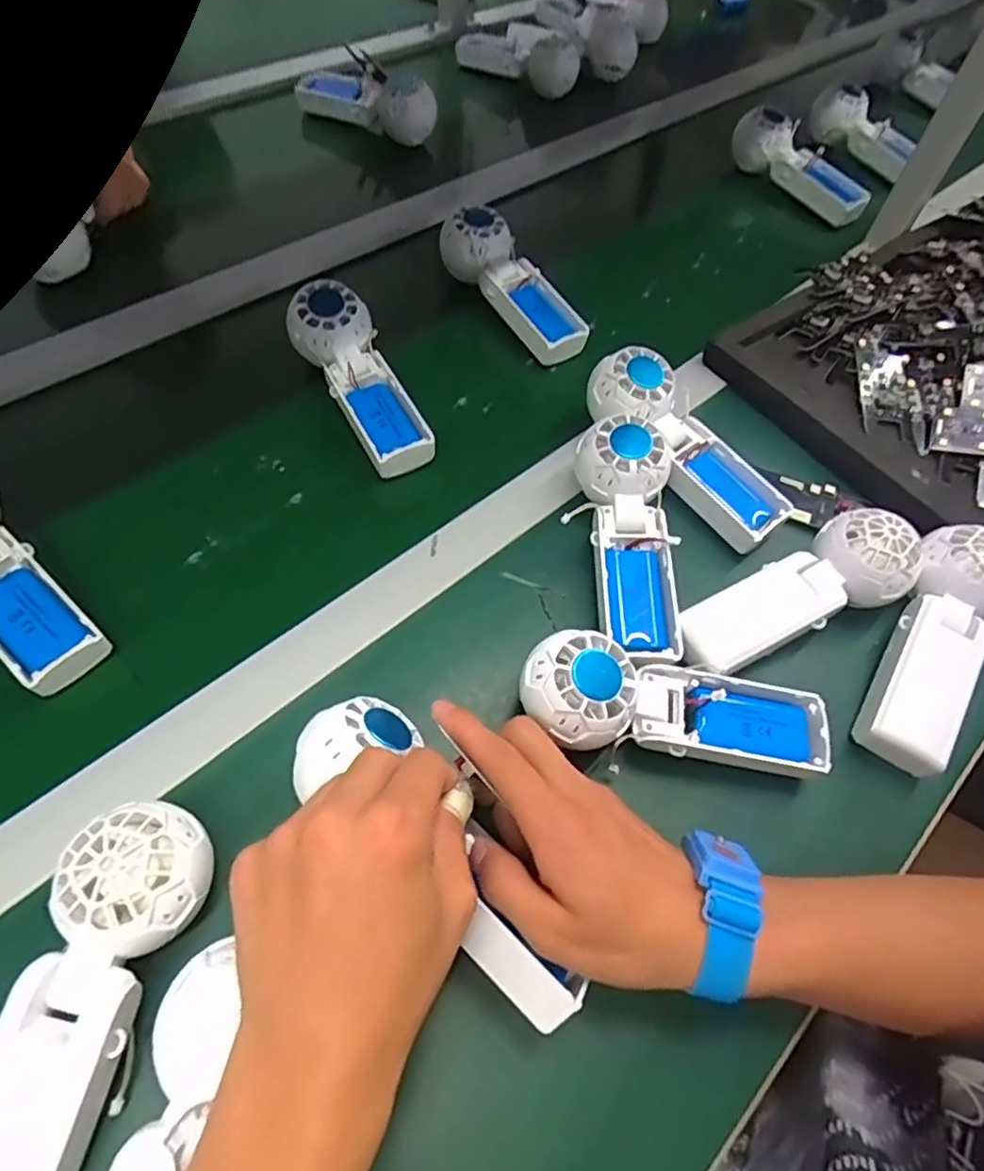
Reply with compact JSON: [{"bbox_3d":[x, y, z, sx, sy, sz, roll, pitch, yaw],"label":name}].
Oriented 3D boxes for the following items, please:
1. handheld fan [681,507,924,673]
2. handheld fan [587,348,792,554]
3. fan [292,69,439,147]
[{"bbox_3d":[0.193,0.002,0.404,0.164,0.046,0.060,-22,62,-17],"label":"handheld fan"},{"bbox_3d":[0.142,-0.101,0.468,0.060,0.038,0.171,-39,85,-24],"label":"handheld fan"},{"bbox_3d":[-0.147,-0.566,0.738,0.180,0.057,0.040,30,61,14],"label":"fan"}]

